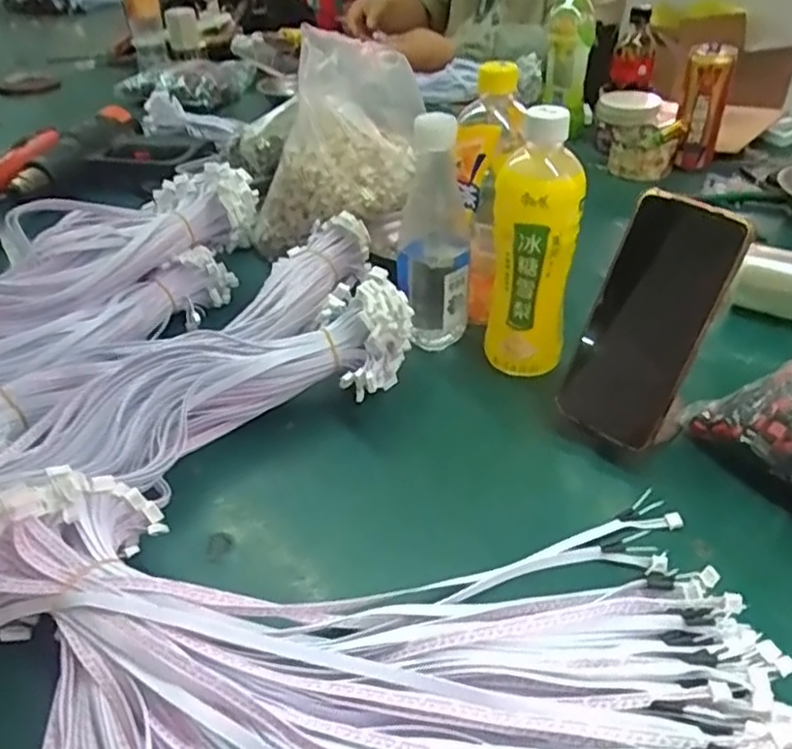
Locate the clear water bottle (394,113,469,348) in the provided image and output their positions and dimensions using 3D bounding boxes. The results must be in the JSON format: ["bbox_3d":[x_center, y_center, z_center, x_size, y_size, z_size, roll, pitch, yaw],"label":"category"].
[{"bbox_3d":[0.031,-0.113,0.571,0.059,0.196,0.056,0,37,4],"label":"clear water bottle"}]

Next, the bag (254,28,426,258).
[{"bbox_3d":[-0.061,-0.228,0.699,0.189,0.192,0.086,-5,37,-3],"label":"bag"}]

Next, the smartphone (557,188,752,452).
[{"bbox_3d":[0.169,-0.035,0.461,0.015,0.163,0.073,1,25,-48],"label":"smartphone"}]

